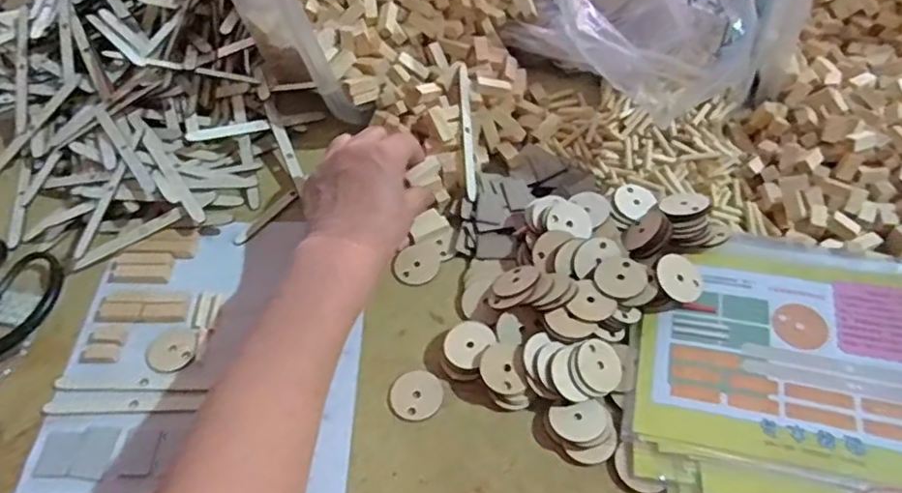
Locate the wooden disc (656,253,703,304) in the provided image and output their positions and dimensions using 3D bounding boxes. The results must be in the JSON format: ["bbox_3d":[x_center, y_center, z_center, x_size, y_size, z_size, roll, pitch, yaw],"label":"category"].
[{"bbox_3d":[0.154,0.022,0.424,0.034,0.004,0.033,11,62,-17],"label":"wooden disc"}]

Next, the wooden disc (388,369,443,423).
[{"bbox_3d":[-0.023,0.096,0.410,0.034,0.004,0.033,-2,54,3],"label":"wooden disc"}]

